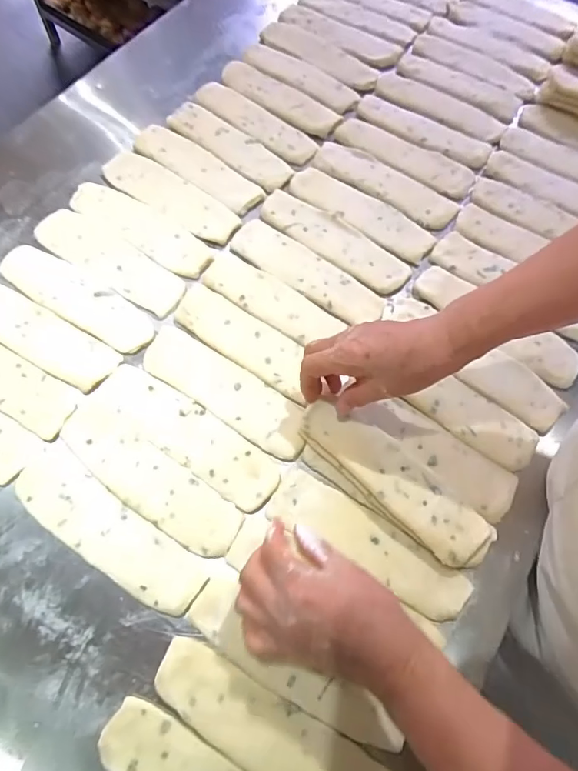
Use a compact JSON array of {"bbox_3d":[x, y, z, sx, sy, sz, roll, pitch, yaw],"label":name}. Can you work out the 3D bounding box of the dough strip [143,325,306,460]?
[{"bbox_3d":[-0.067,0.004,0.500,0.199,0.010,0.060,32,69,11],"label":"dough strip"}]

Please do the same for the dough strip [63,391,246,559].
[{"bbox_3d":[-0.138,0.087,0.461,0.204,0.008,0.059,35,70,12],"label":"dough strip"}]

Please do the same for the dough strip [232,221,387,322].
[{"bbox_3d":[0.019,-0.135,0.568,0.196,0.006,0.056,35,70,12],"label":"dough strip"}]

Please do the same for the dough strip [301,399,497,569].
[{"bbox_3d":[0.101,0.090,0.454,0.202,0.018,0.062,39,71,10],"label":"dough strip"}]

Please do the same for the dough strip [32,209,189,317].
[{"bbox_3d":[-0.208,-0.149,0.559,0.191,0.007,0.062,32,69,11],"label":"dough strip"}]

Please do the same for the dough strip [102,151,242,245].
[{"bbox_3d":[-0.149,-0.240,0.601,0.188,0.008,0.057,32,69,11],"label":"dough strip"}]

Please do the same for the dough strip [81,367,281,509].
[{"bbox_3d":[-0.105,0.047,0.480,0.209,0.007,0.063,30,69,11],"label":"dough strip"}]

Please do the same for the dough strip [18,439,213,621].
[{"bbox_3d":[-0.165,0.129,0.441,0.201,0.006,0.064,30,69,11],"label":"dough strip"}]

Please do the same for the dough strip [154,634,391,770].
[{"bbox_3d":[-0.018,0.276,0.380,0.198,0.006,0.055,28,68,10],"label":"dough strip"}]

